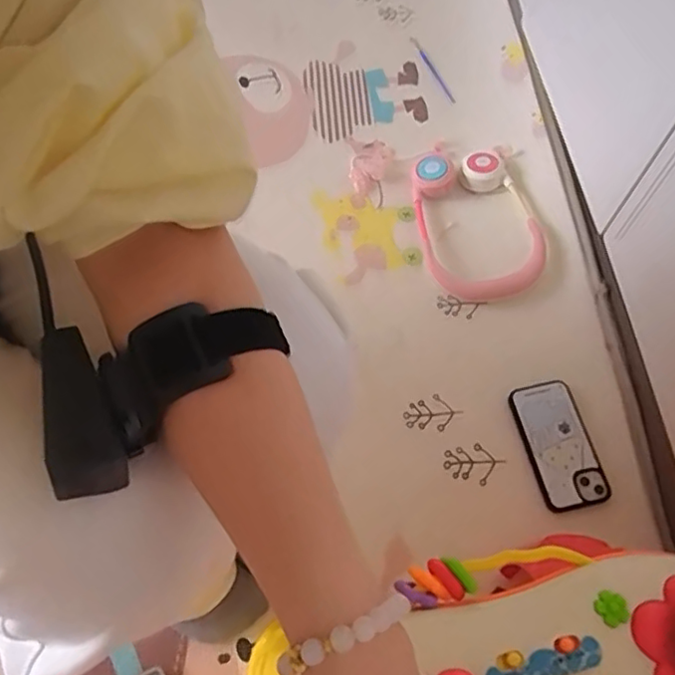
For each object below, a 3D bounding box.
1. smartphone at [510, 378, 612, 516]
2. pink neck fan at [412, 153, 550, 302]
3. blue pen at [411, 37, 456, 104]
[{"bbox_3d":[0.259,0.125,0.721,0.075,0.012,0.150,-11,61,-6],"label":"smartphone"},{"bbox_3d":[0.198,-0.159,0.860,0.158,0.039,0.235,-4,60,-2],"label":"pink neck fan"},{"bbox_3d":[0.160,-0.452,1.036,0.009,0.008,0.168,-18,62,-9],"label":"blue pen"}]

